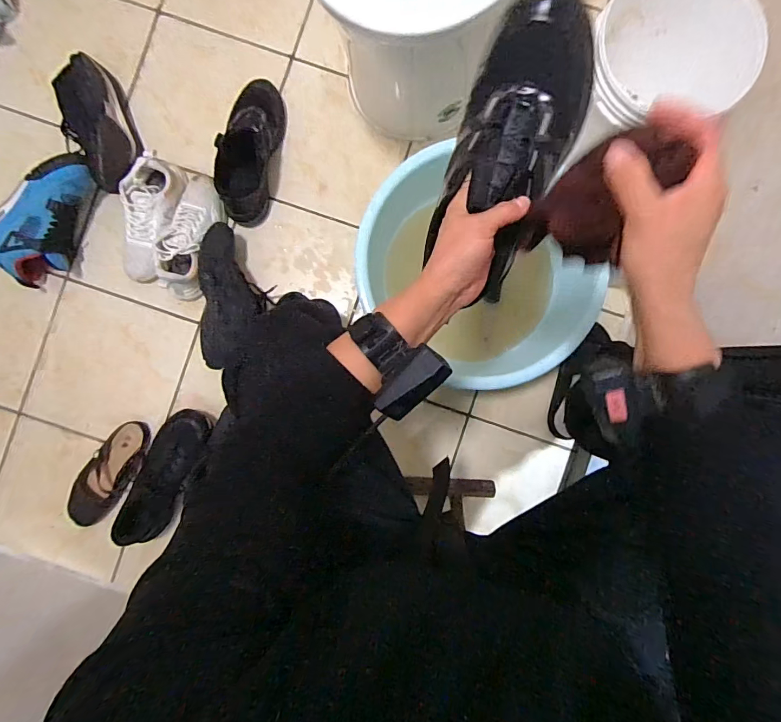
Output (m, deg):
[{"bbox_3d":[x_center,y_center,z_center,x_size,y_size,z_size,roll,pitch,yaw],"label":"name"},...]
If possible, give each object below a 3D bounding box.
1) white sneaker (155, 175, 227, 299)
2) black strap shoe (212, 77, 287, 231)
[{"bbox_3d":[-0.411,-0.260,0.885,0.094,0.087,0.249,18,90,0],"label":"white sneaker"},{"bbox_3d":[-0.289,-0.438,0.869,0.092,0.110,0.290,11,90,0],"label":"black strap shoe"}]

